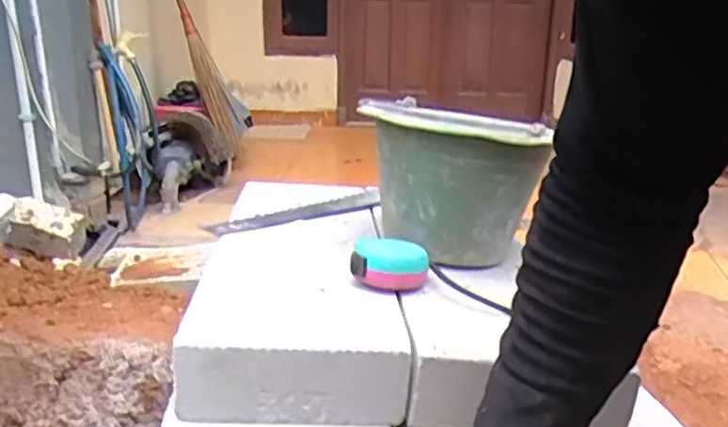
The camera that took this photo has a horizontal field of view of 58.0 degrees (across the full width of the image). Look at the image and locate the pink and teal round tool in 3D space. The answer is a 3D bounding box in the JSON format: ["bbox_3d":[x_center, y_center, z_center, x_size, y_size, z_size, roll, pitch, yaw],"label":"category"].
[{"bbox_3d":[0.027,0.053,0.702,0.081,0.034,0.076,2,17,2],"label":"pink and teal round tool"}]

